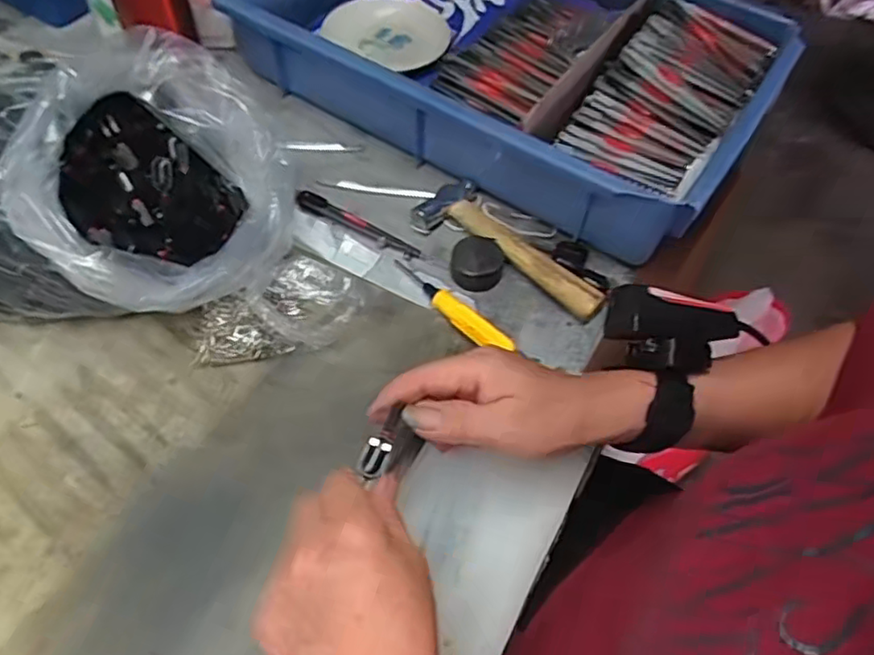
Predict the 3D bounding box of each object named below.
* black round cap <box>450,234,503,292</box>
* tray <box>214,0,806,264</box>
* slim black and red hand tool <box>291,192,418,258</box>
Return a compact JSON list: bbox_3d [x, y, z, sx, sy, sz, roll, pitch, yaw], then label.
[{"bbox_3d":[0.030,-0.051,0.478,0.037,0.024,0.043,8,56,2],"label":"black round cap"},{"bbox_3d":[0.062,-0.265,0.577,0.449,0.080,0.316,31,60,17],"label":"tray"},{"bbox_3d":[-0.063,-0.082,0.501,0.111,0.010,0.017,26,58,13],"label":"slim black and red hand tool"}]

